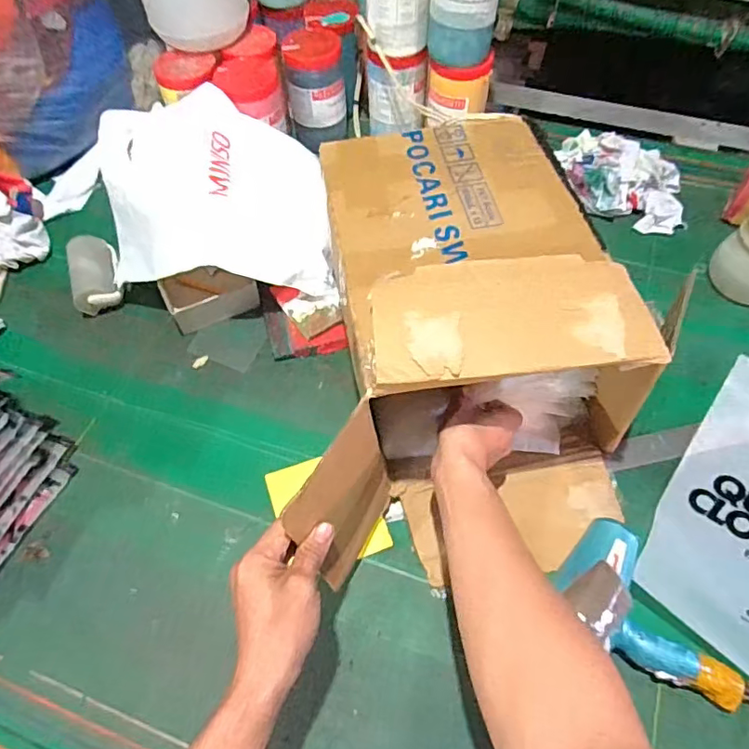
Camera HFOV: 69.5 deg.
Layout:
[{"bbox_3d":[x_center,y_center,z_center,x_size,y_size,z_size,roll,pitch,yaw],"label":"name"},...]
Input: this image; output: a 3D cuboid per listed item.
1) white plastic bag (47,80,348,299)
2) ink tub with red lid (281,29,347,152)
[{"bbox_3d":[-0.216,-0.263,0.755,0.305,0.108,0.305,-2,58,0],"label":"white plastic bag"},{"bbox_3d":[-0.099,-0.492,0.940,0.094,0.164,0.118,-2,58,1],"label":"ink tub with red lid"}]

